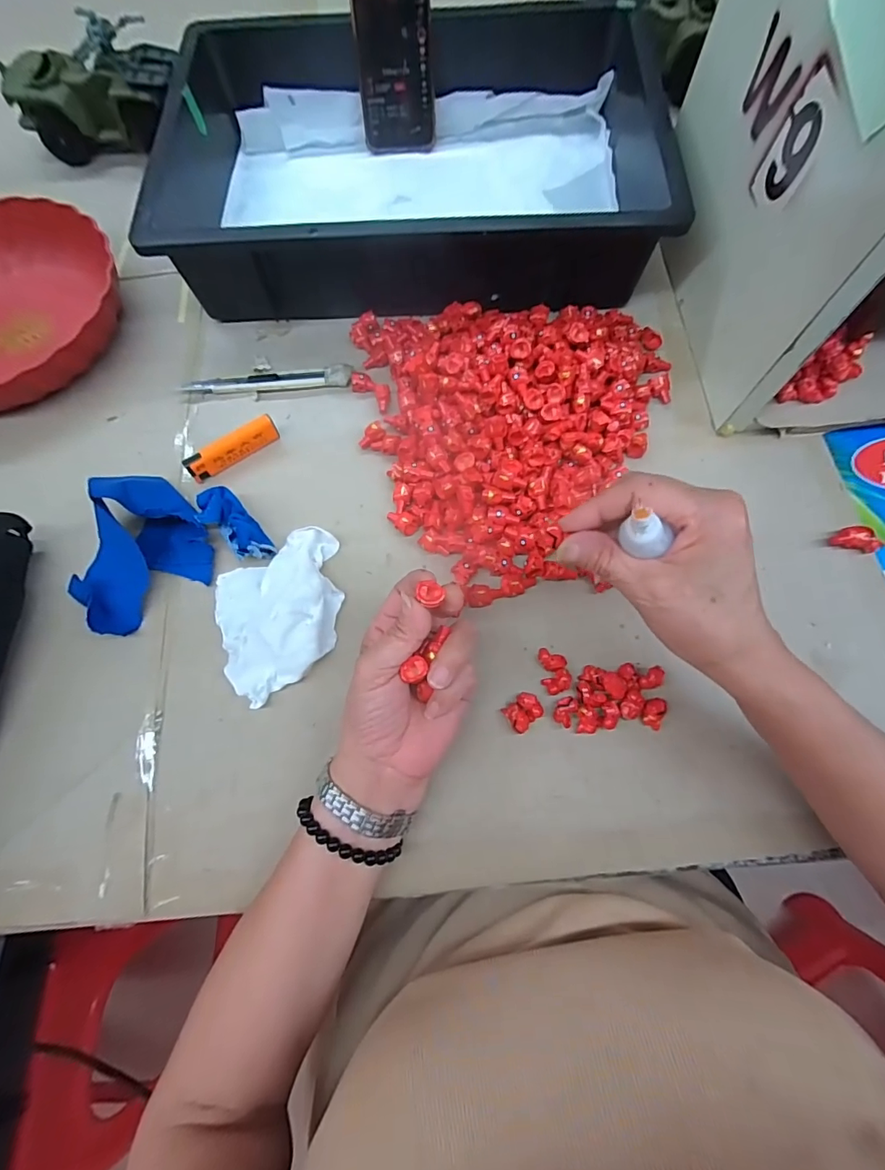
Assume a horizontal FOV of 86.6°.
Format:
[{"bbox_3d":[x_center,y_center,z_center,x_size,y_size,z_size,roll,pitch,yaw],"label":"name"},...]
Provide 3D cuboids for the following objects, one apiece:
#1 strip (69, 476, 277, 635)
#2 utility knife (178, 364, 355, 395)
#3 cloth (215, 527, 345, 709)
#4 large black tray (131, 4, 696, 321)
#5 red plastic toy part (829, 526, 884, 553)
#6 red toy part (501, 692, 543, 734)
[{"bbox_3d":[-0.222,-0.036,0.359,0.150,0.053,0.105,-28,74,-7],"label":"strip"},{"bbox_3d":[-0.161,-0.189,0.436,0.154,0.010,0.021,-4,72,0],"label":"utility knife"},{"bbox_3d":[-0.121,0.018,0.349,0.096,0.032,0.114,-18,73,-4],"label":"cloth"},{"bbox_3d":[-0.028,-0.408,0.457,0.443,0.090,0.308,-1,72,1],"label":"large black tray"},{"bbox_3d":[0.322,-0.036,0.366,0.035,0.013,0.017,10,73,5],"label":"red plastic toy part"},{"bbox_3d":[0.057,0.089,0.332,0.026,0.008,0.021,-40,76,-10],"label":"red toy part"}]

